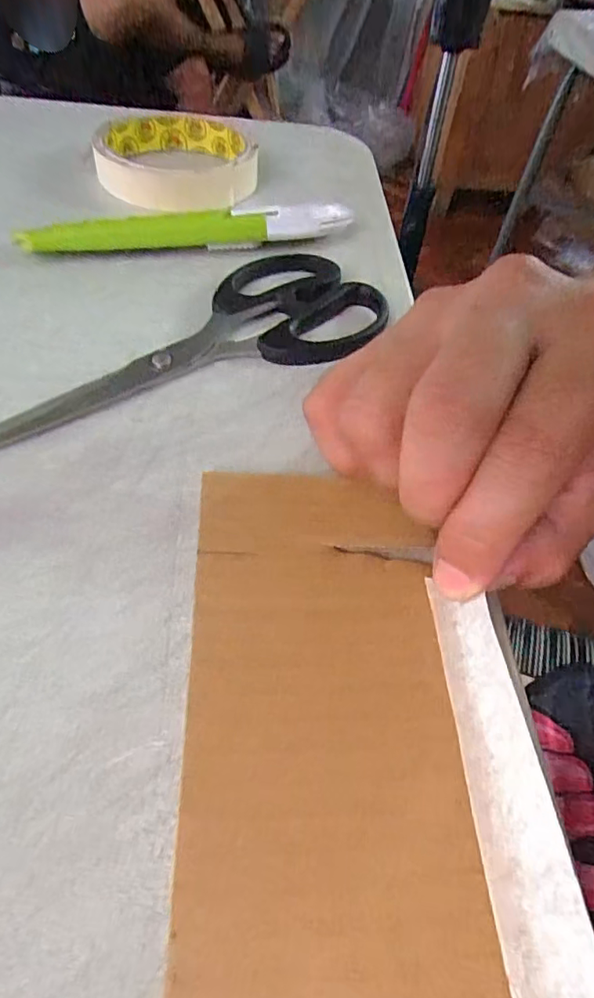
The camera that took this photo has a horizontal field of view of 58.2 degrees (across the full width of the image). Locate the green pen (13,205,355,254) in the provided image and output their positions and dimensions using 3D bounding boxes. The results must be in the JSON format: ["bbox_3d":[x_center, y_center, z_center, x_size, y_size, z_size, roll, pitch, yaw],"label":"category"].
[{"bbox_3d":[-0.048,-0.127,0.252,0.155,0.017,0.018,-8,53,-14],"label":"green pen"}]

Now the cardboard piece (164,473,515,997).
[{"bbox_3d":[0.007,0.067,0.111,0.062,0.004,0.183,1,51,-3],"label":"cardboard piece"}]

